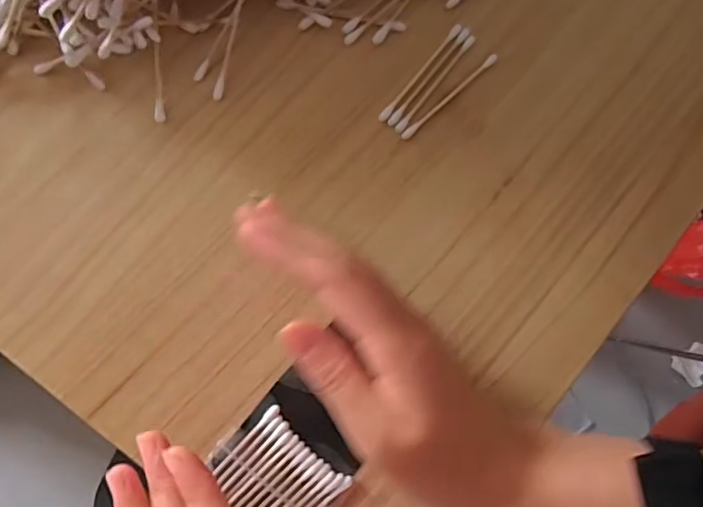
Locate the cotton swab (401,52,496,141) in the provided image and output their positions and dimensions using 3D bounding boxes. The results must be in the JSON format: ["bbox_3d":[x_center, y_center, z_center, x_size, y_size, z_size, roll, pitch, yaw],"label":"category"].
[{"bbox_3d":[0.055,-0.087,0.300,0.071,0.004,0.005,-42,93,-7],"label":"cotton swab"}]

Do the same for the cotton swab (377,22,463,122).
[{"bbox_3d":[0.038,-0.100,0.297,0.005,0.004,0.069,39,84,-4],"label":"cotton swab"}]

